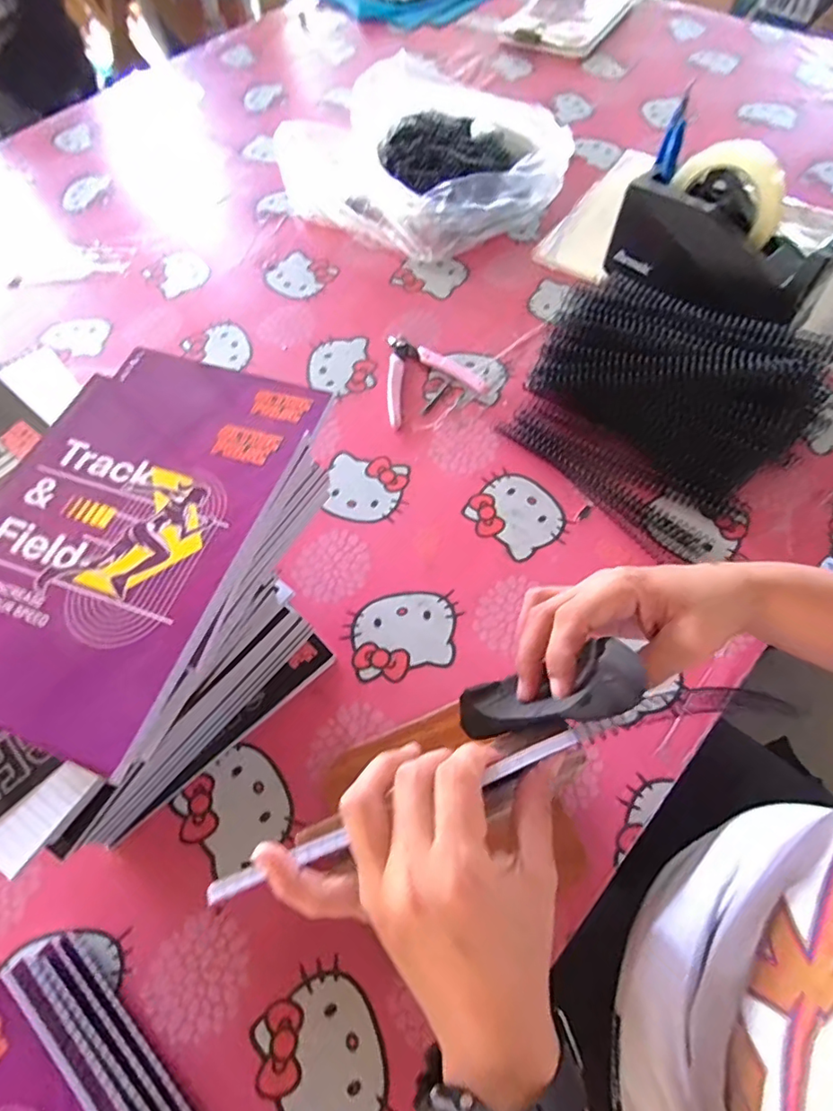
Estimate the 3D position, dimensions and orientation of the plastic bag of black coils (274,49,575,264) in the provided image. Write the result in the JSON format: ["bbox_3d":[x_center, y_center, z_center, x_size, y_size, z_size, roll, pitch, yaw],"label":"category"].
[{"bbox_3d":[-0.008,-0.526,0.699,0.310,0.069,0.383,-40,68,-16],"label":"plastic bag of black coils"}]

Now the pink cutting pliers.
[{"bbox_3d":[0.002,-0.189,0.554,0.100,0.011,0.110,-23,64,-8],"label":"pink cutting pliers"}]

